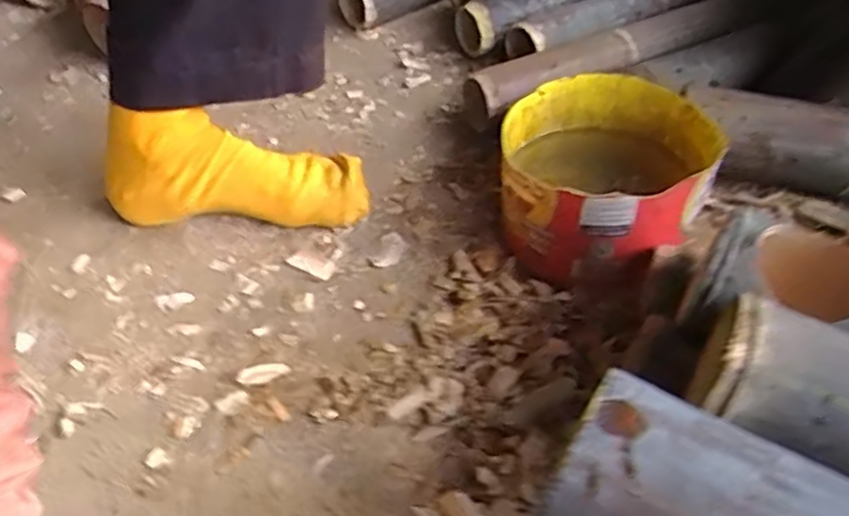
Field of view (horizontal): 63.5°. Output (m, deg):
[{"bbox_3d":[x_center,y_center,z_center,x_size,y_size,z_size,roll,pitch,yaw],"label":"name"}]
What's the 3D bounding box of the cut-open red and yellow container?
[{"bbox_3d":[0.137,-0.057,0.548,0.152,0.107,0.152,0,46,-1],"label":"cut-open red and yellow container"}]

